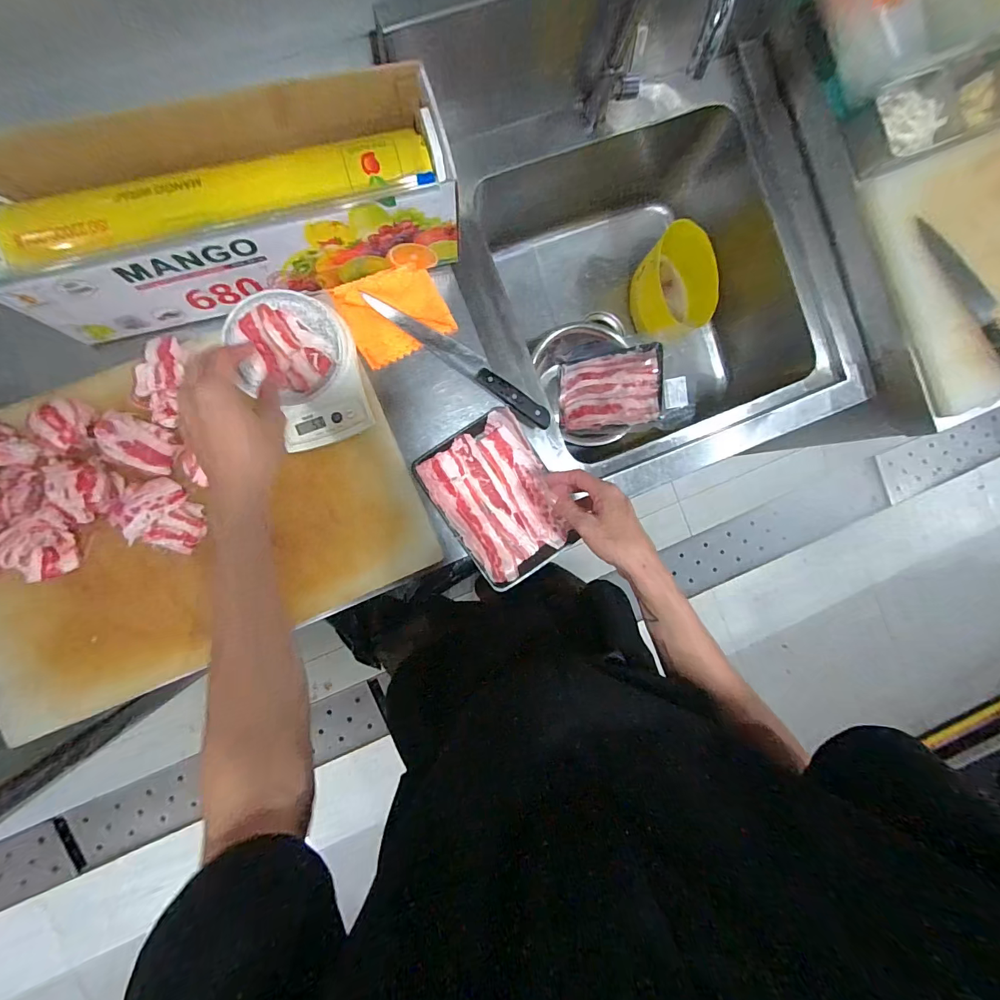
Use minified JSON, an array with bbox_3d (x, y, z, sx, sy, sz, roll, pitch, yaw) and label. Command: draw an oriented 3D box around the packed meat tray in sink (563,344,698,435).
[{"bbox_3d":[0.245,-0.229,0.877,0.266,0.027,0.173,-3,83,34],"label":"packed meat tray in sink"}]

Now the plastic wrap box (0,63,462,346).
[{"bbox_3d":[-0.309,-0.343,0.498,0.497,0.119,0.172,-19,92,-5],"label":"plastic wrap box"}]

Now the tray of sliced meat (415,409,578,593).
[{"bbox_3d":[0.002,0.001,0.606,0.158,0.016,0.222,-34,93,-5],"label":"tray of sliced meat"}]

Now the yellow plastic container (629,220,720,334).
[{"bbox_3d":[0.349,-0.439,0.883,0.099,0.172,0.195,-11,91,-6],"label":"yellow plastic container"}]

